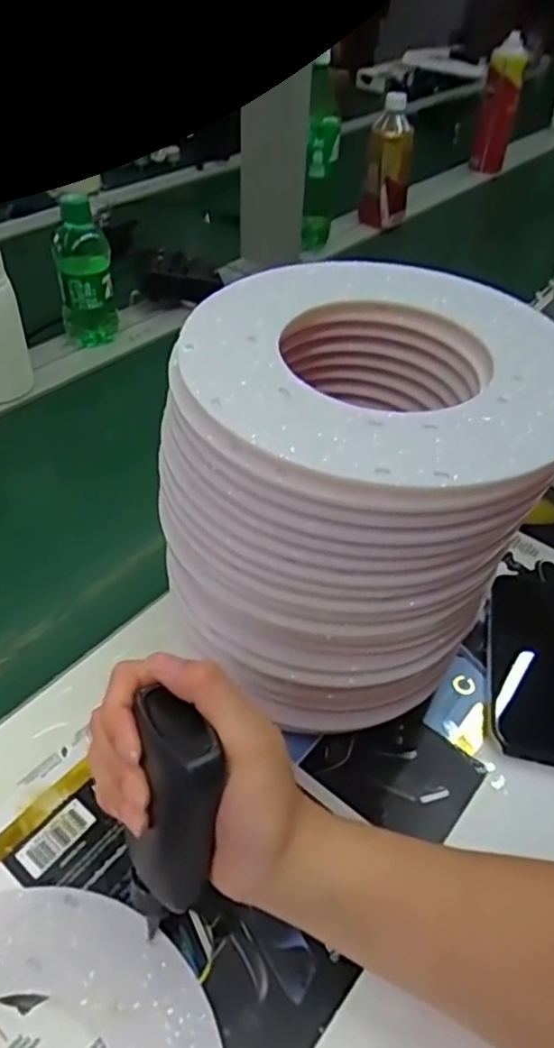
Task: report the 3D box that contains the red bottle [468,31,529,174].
[{"bbox_3d":[0.457,-0.853,1.424,0.060,0.215,0.069,2,41,-1],"label":"red bottle"}]

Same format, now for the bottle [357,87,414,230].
[{"bbox_3d":[0.185,-0.596,1.142,0.070,0.192,0.083,8,42,7],"label":"bottle"}]

